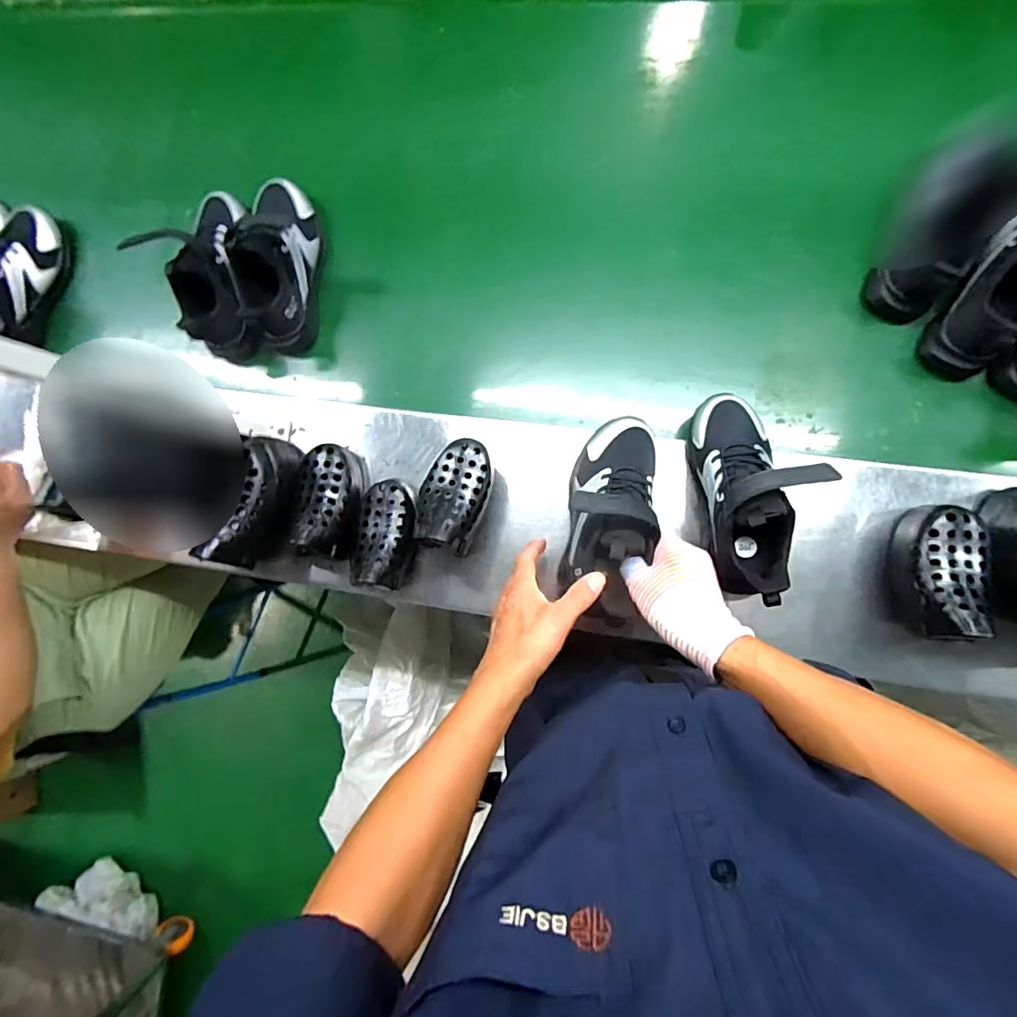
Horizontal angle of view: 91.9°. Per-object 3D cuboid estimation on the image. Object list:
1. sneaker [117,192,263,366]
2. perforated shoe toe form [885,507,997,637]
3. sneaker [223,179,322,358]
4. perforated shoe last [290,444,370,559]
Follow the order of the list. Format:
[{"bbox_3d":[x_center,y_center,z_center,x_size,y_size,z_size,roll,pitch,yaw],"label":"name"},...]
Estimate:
[{"bbox_3d":[-0.375,-0.313,0.635,0.087,0.091,0.200,-10,88,8],"label":"sneaker"},{"bbox_3d":[0.429,0.060,0.489,0.064,0.095,0.125,1,89,8],"label":"perforated shoe toe form"},{"bbox_3d":[-0.298,-0.315,0.623,0.083,0.108,0.212,5,90,8],"label":"sneaker"},{"bbox_3d":[-0.218,-0.009,0.595,0.068,0.082,0.136,2,89,8],"label":"perforated shoe last"}]

